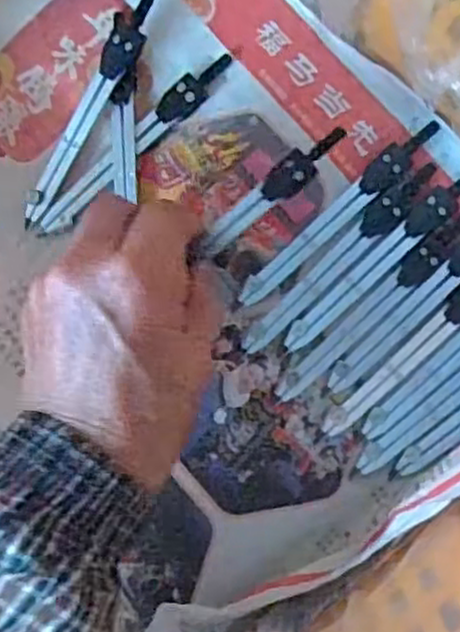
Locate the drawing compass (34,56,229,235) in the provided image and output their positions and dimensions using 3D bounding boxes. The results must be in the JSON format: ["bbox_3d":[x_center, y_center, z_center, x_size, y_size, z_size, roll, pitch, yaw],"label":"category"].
[{"bbox_3d":[-0.043,-0.076,0.338,0.113,0.008,0.013,-42,86,2],"label":"drawing compass"}]

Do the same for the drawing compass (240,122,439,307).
[{"bbox_3d":[0.047,-0.044,0.329,0.109,0.006,0.013,-44,84,2],"label":"drawing compass"}]

